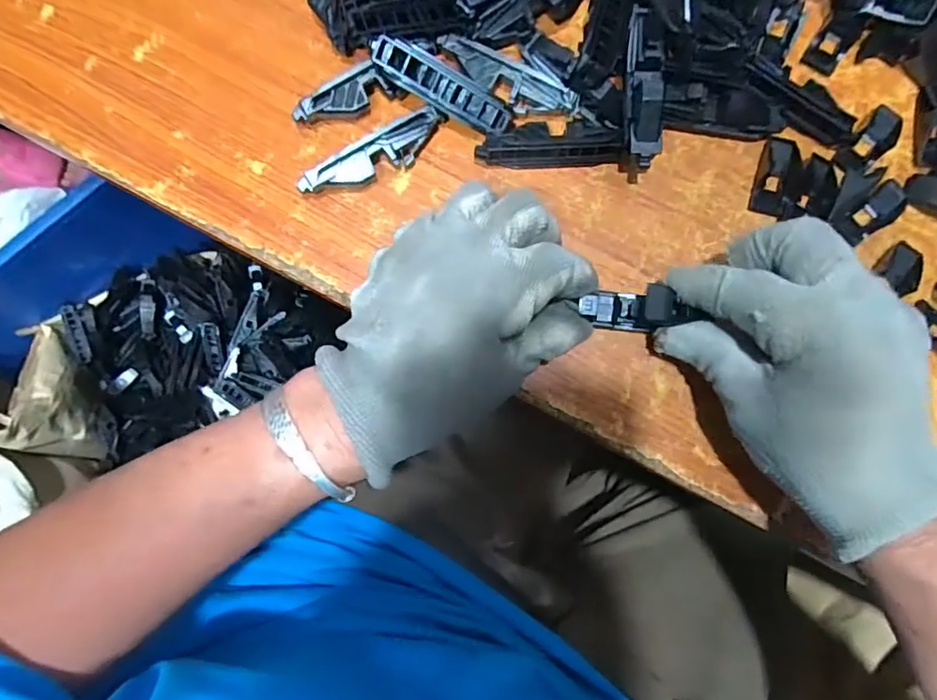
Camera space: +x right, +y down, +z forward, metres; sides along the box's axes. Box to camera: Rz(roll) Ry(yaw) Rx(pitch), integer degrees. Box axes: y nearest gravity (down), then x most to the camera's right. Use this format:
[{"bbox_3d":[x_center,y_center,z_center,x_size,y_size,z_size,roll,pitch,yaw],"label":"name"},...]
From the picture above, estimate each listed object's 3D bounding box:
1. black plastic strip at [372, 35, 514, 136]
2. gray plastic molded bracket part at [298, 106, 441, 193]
[{"bbox_3d":[-0.014,-0.136,0.280,0.076,0.015,0.017,25,86,-13],"label":"black plastic strip"},{"bbox_3d":[-0.050,-0.101,0.283,0.079,0.018,0.017,-29,86,-3],"label":"gray plastic molded bracket part"}]

